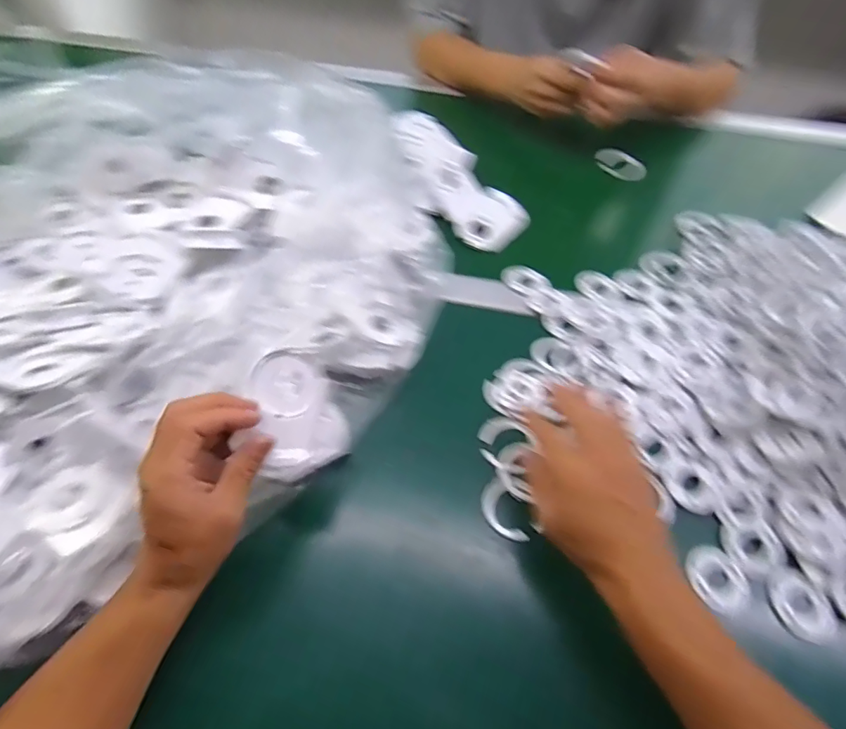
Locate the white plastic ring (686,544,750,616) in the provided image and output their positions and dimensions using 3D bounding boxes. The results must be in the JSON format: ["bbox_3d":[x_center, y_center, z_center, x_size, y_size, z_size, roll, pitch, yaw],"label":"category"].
[{"bbox_3d":[0.239,0.174,0.399,0.045,0.008,0.052,10,57,6],"label":"white plastic ring"}]

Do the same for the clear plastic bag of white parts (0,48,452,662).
[{"bbox_3d":[-0.296,-0.099,0.480,0.577,0.136,0.553,-36,64,-22],"label":"clear plastic bag of white parts"}]

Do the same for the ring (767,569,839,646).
[{"bbox_3d":[0.297,0.191,0.389,0.040,0.015,0.051,-3,56,-3],"label":"ring"}]

